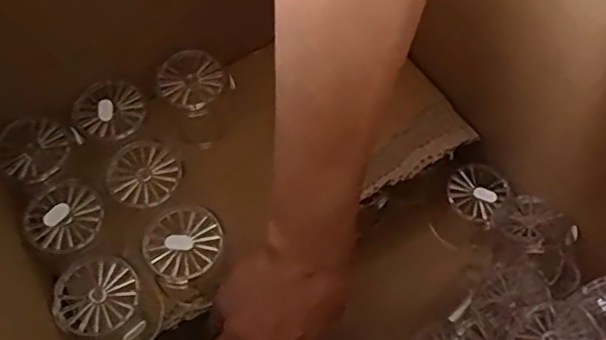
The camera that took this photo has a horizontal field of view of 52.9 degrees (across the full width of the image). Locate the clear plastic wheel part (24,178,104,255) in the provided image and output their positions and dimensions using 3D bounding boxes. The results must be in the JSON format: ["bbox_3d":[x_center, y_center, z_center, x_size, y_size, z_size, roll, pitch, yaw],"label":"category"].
[{"bbox_3d":[-0.156,0.029,0.398,0.048,0.005,0.049,0,63,-1],"label":"clear plastic wheel part"}]

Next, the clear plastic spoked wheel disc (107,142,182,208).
[{"bbox_3d":[-0.108,0.003,0.414,0.049,0.007,0.046,23,65,11],"label":"clear plastic spoked wheel disc"}]

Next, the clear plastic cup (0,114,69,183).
[{"bbox_3d":[-0.184,-0.014,0.418,0.046,0.014,0.046,0,63,-1],"label":"clear plastic cup"}]

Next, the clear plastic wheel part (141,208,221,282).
[{"bbox_3d":[-0.077,0.045,0.391,0.049,0.004,0.050,32,66,14],"label":"clear plastic wheel part"}]

